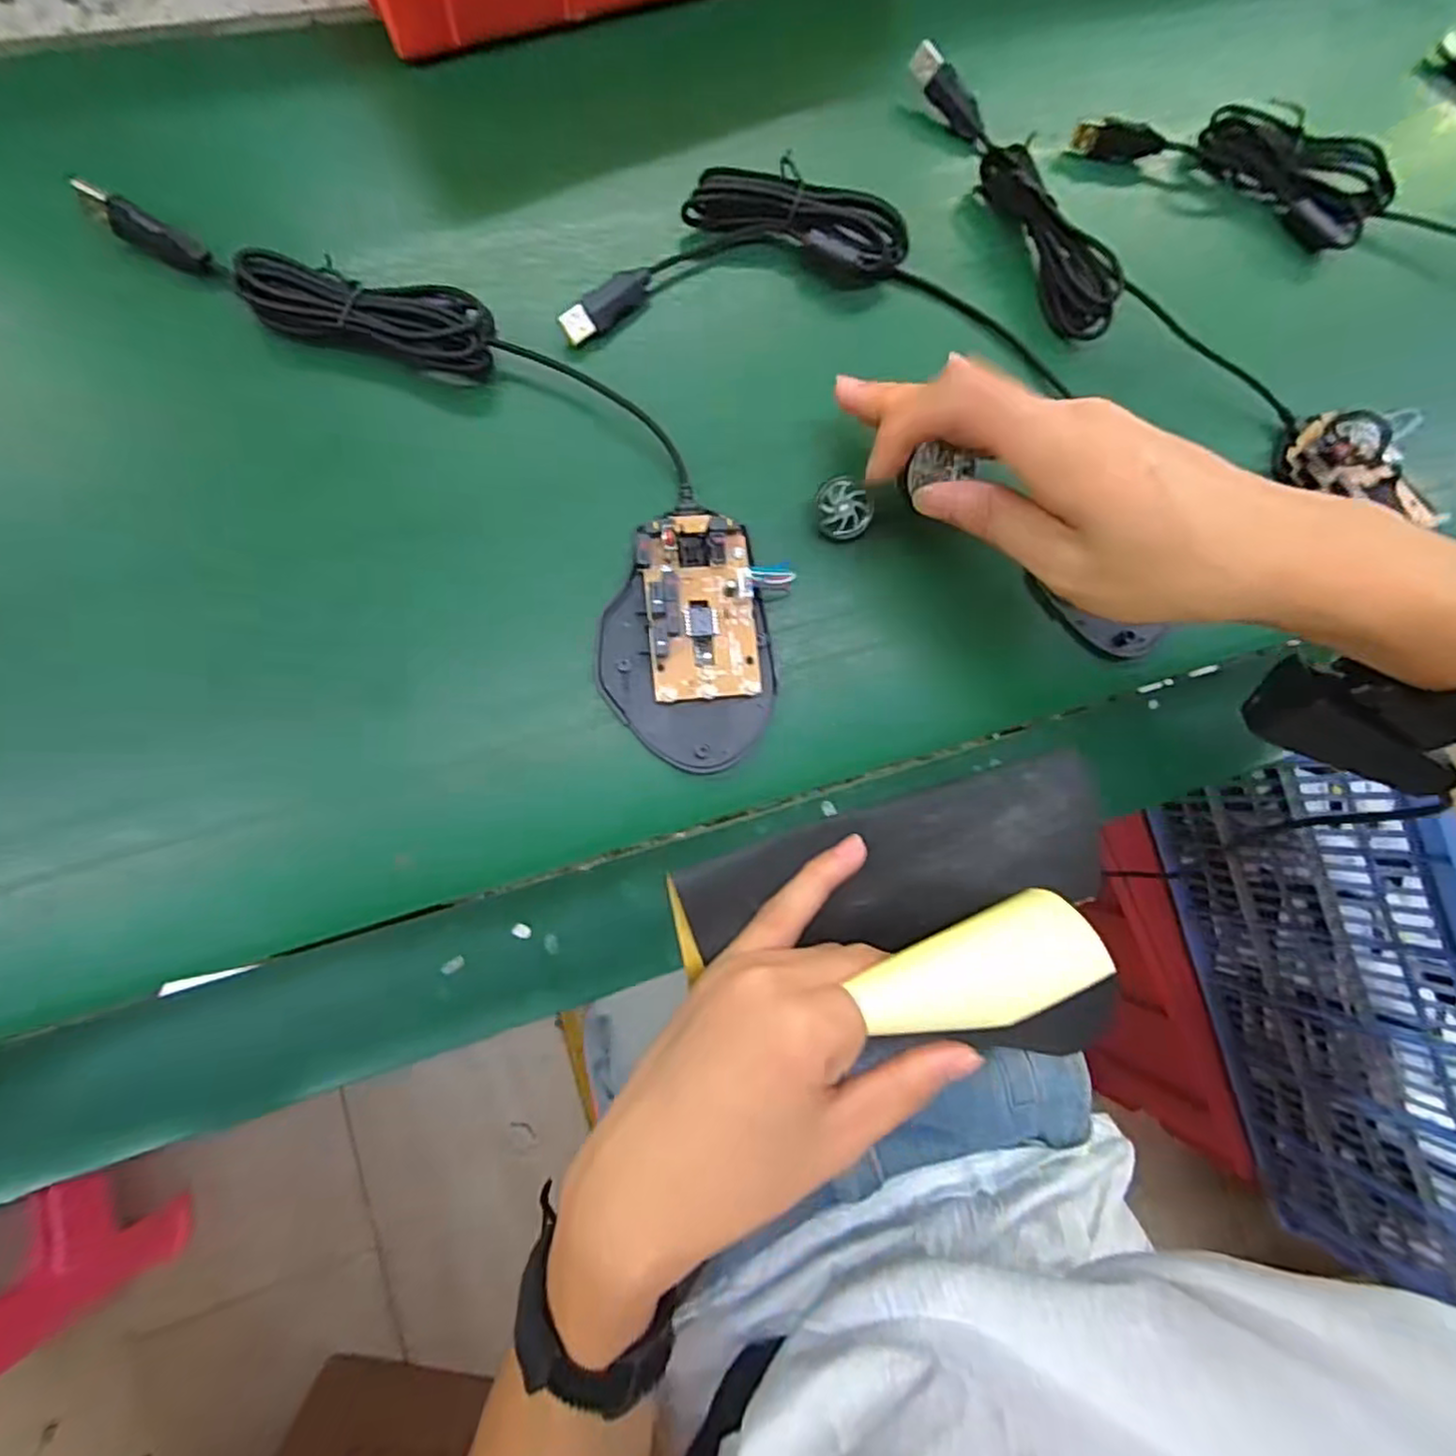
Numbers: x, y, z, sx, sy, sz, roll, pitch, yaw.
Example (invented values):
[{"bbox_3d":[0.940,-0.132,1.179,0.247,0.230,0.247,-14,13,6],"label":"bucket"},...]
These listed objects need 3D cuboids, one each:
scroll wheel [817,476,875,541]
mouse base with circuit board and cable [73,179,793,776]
[{"bbox_3d":[0.051,-0.095,0.298,0.025,0.009,0.023,1,83,-10],"label":"scroll wheel"},{"bbox_3d":[-0.091,-0.120,0.284,0.320,0.021,0.098,45,80,-1],"label":"mouse base with circuit board and cable"}]

